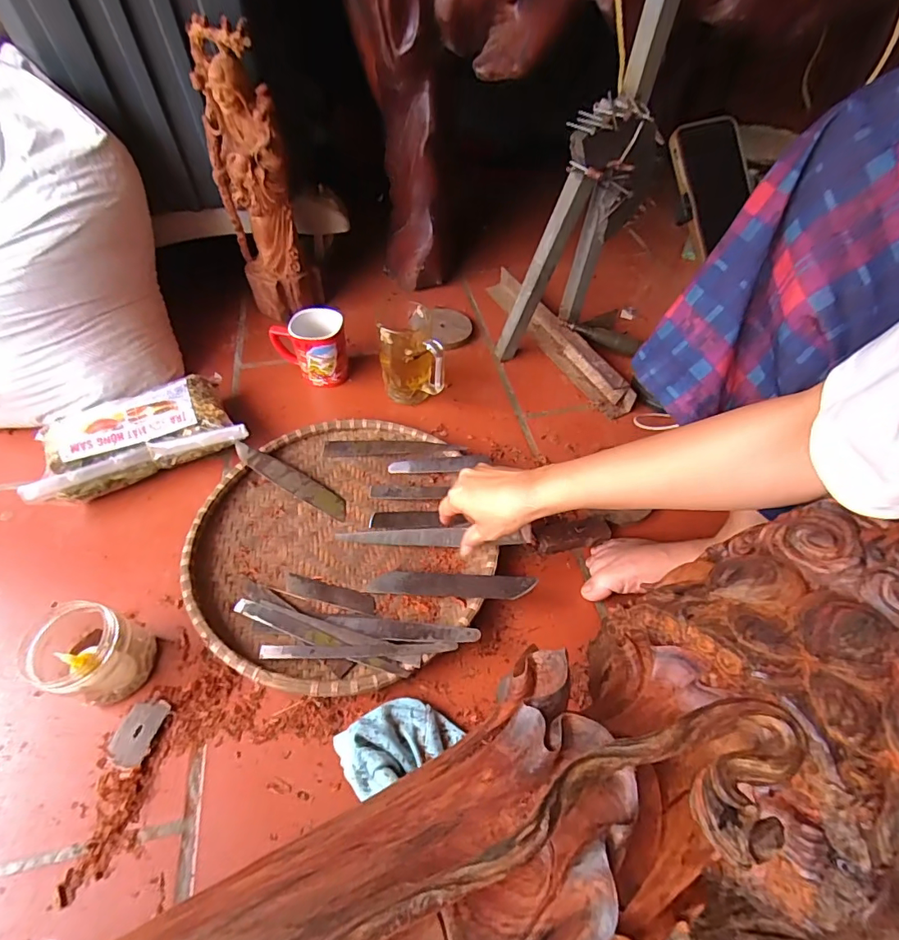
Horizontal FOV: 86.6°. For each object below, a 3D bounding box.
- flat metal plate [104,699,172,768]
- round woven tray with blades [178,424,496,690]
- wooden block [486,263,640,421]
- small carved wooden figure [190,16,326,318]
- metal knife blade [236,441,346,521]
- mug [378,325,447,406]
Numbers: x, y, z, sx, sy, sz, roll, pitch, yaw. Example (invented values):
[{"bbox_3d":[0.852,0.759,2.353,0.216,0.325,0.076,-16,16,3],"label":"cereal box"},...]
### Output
[{"bbox_3d":[-0.281,0.236,0.431,0.035,0.005,0.052,8,52,6],"label":"flat metal plate"},{"bbox_3d":[-0.123,0.074,0.545,0.313,0.032,0.334,0,51,0],"label":"round woven tray with blades"},{"bbox_3d":[0.165,-0.211,0.759,0.045,0.055,0.343,-23,55,-17],"label":"wooden block"},{"bbox_3d":[-0.279,-0.406,0.699,0.108,0.346,0.099,-23,55,-17],"label":"small carved wooden figure"},{"bbox_3d":[-0.198,0.012,0.595,0.168,0.007,0.030,27,64,10],"label":"metal knife blade"},{"bbox_3d":[-0.053,-0.150,0.666,0.084,0.123,0.077,-6,51,-5],"label":"mug"}]

